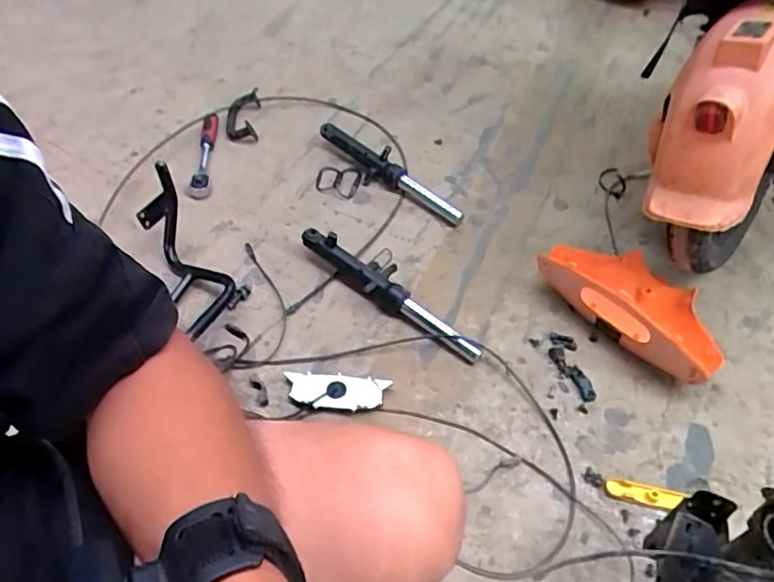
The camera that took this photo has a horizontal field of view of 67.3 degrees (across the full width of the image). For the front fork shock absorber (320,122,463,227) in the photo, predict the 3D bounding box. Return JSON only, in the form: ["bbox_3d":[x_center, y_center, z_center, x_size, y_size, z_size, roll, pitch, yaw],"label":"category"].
[{"bbox_3d":[0.002,-0.220,1.081,0.333,0.052,0.061,31,57,23],"label":"front fork shock absorber"}]

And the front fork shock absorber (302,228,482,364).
[{"bbox_3d":[0.009,-0.006,0.925,0.340,0.070,0.065,33,57,23],"label":"front fork shock absorber"}]

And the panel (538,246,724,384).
[{"bbox_3d":[0.395,0.011,0.917,0.292,0.090,0.141,38,59,26],"label":"panel"}]

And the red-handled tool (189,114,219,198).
[{"bbox_3d":[-0.346,-0.260,1.105,0.033,0.035,0.206,-2,51,-3],"label":"red-handled tool"}]

